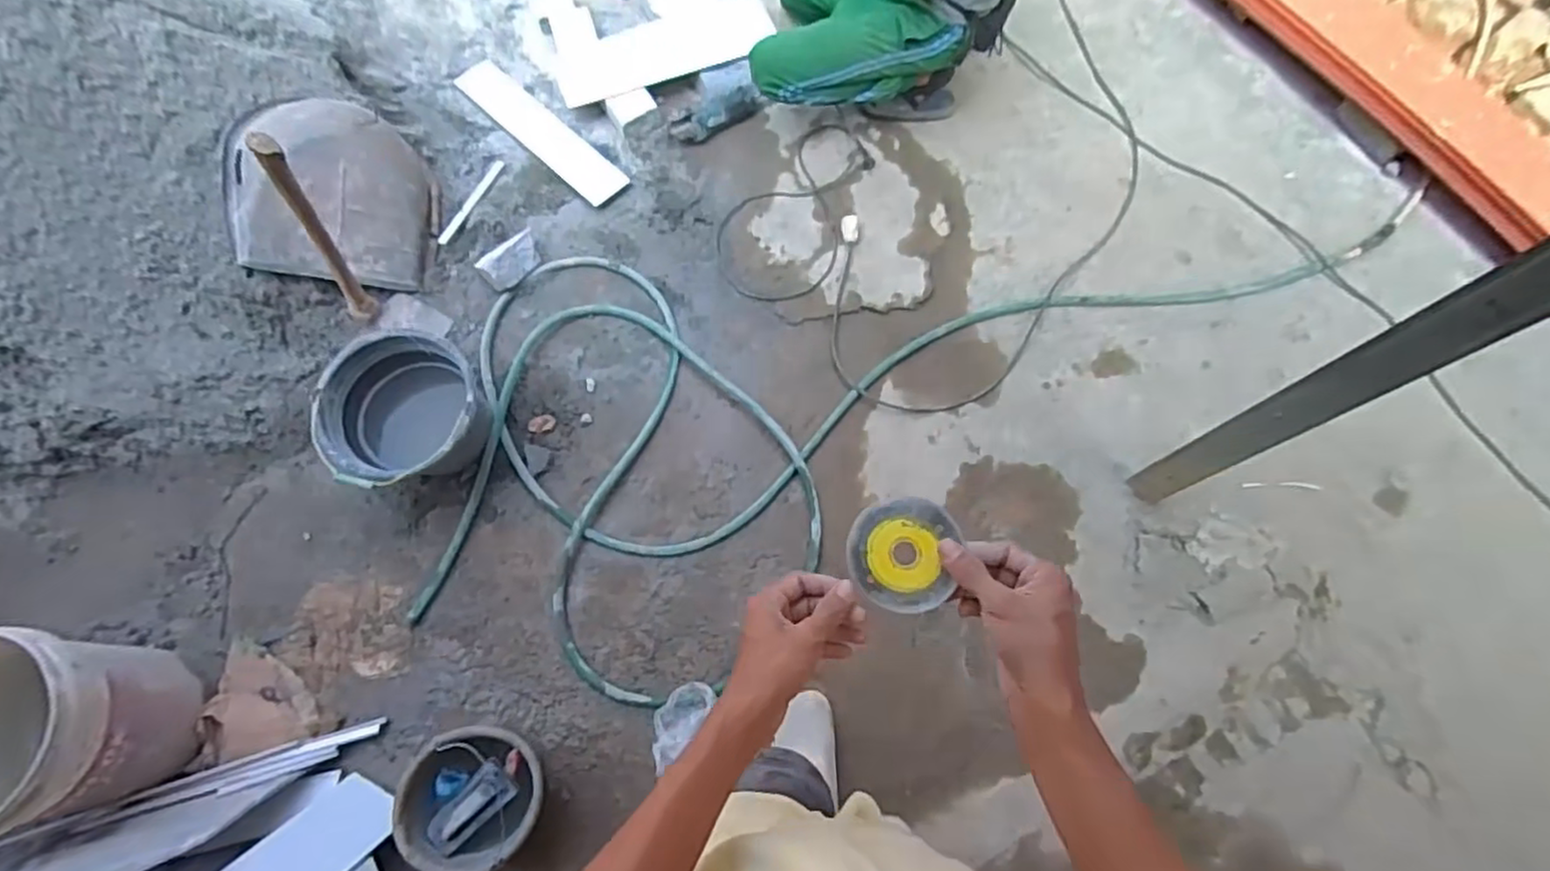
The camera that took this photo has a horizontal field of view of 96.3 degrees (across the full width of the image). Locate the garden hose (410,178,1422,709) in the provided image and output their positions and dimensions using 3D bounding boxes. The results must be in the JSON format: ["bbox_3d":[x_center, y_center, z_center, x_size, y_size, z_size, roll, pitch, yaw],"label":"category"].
[{"bbox_3d":[0.204,-0.248,1.620,2.261,0.052,0.974,-26,74,-9],"label":"garden hose"}]

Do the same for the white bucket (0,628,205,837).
[{"bbox_3d":[-1.230,0.483,1.171,0.292,0.320,0.280,0,75,-1],"label":"white bucket"}]

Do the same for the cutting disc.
[{"bbox_3d":[0.101,0.096,0.562,0.085,0.006,0.089,-3,81,18],"label":"cutting disc"}]

